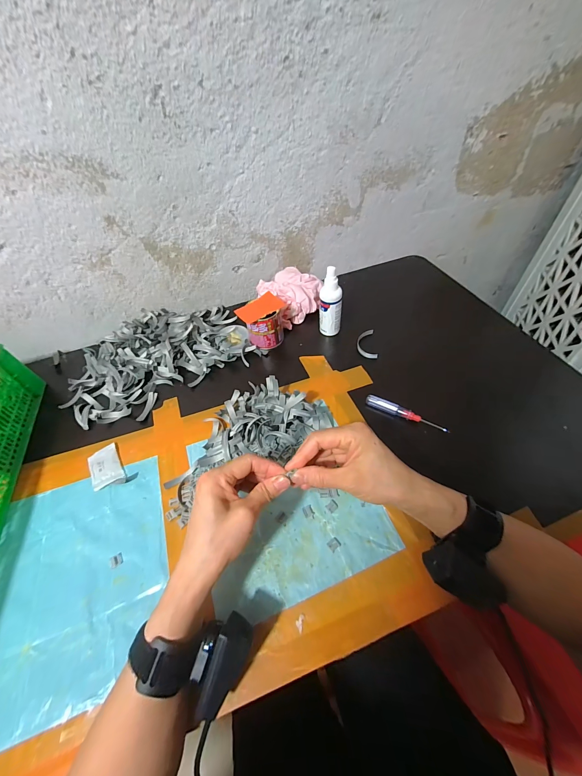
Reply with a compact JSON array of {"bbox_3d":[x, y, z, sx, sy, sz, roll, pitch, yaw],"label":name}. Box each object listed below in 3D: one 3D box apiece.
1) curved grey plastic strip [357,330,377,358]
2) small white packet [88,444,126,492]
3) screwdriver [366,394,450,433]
[{"bbox_3d":[0.138,-0.080,0.538,0.031,0.008,0.070,0,52,6],"label":"curved grey plastic strip"},{"bbox_3d":[-0.265,0.113,0.422,0.040,0.012,0.071,-28,55,-16],"label":"small white packet"},{"bbox_3d":[0.171,0.038,0.439,0.118,0.015,0.014,25,58,23],"label":"screwdriver"}]

